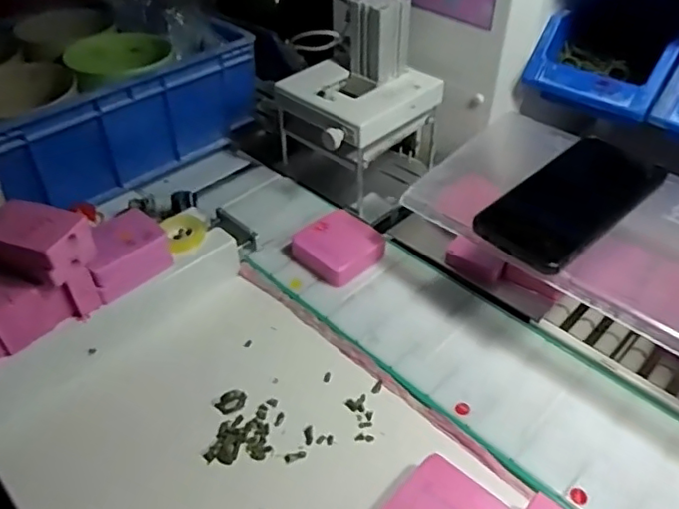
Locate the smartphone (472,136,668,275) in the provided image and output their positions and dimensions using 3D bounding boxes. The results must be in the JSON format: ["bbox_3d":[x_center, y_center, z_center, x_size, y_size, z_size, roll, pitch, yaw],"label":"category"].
[{"bbox_3d":[0.187,-0.046,0.472,0.159,0.014,0.078,-32,51,-29],"label":"smartphone"}]

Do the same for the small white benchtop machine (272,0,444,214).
[{"bbox_3d":[0.009,-0.170,0.619,0.138,0.173,0.148,34,53,31],"label":"small white benchtop machine"}]

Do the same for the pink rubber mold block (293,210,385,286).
[{"bbox_3d":[-0.001,-0.007,0.563,0.072,0.023,0.070,-36,53,-29],"label":"pink rubber mold block"}]

